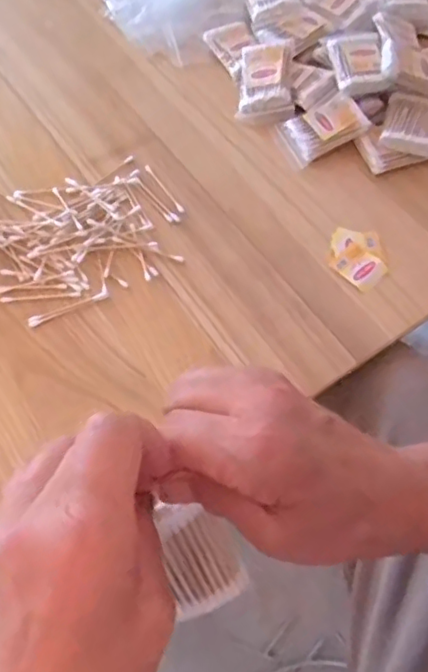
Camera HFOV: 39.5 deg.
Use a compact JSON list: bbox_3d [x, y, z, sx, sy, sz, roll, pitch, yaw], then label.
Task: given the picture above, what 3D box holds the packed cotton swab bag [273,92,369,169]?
[{"bbox_3d":[0.114,-0.221,0.632,0.087,0.014,0.058,-30,71,10],"label":"packed cotton swab bag"}]

